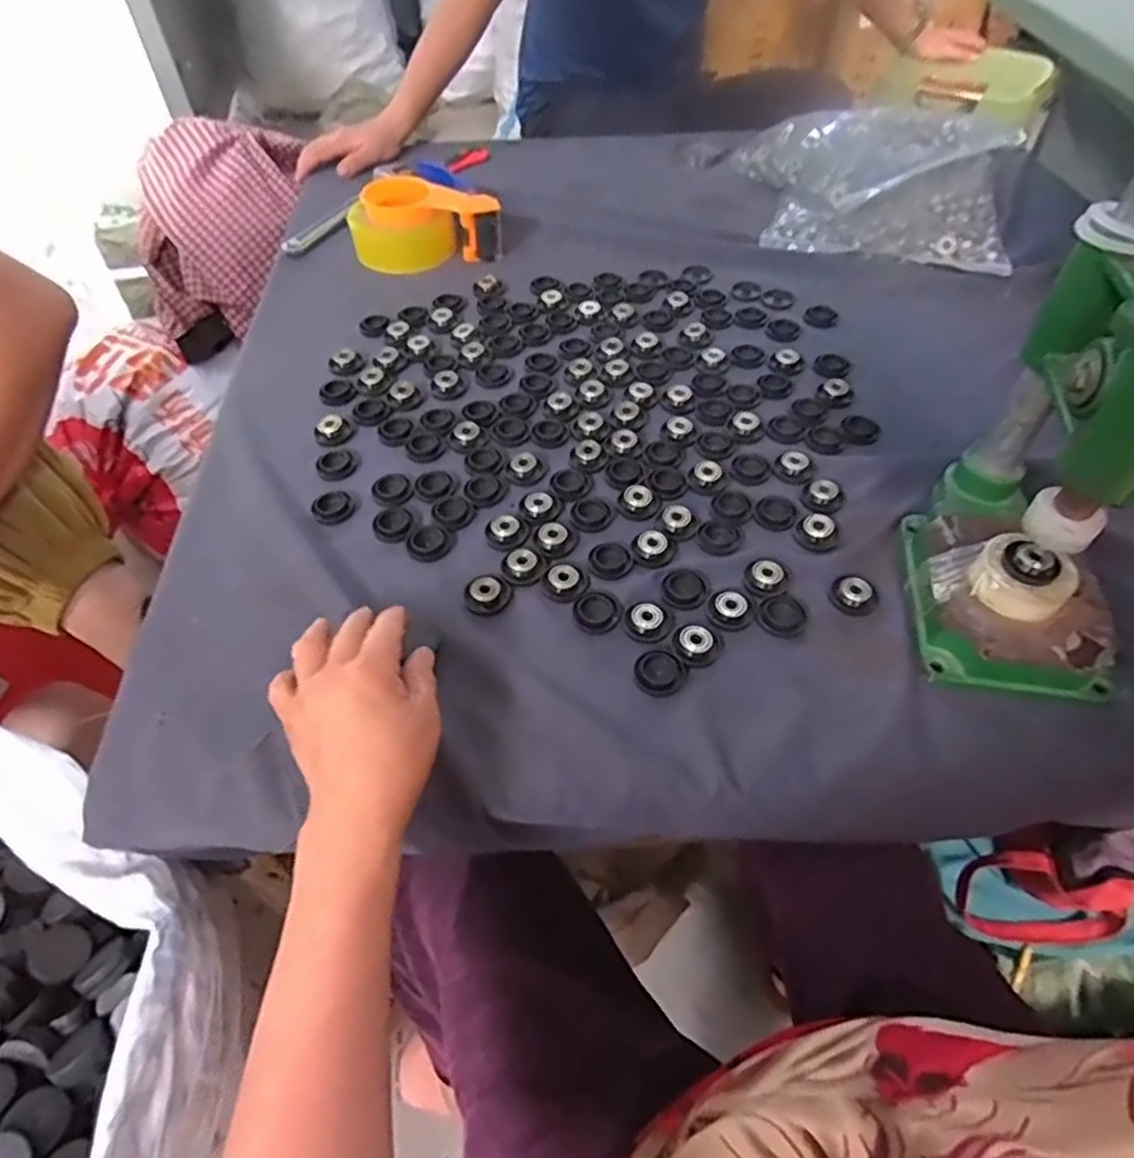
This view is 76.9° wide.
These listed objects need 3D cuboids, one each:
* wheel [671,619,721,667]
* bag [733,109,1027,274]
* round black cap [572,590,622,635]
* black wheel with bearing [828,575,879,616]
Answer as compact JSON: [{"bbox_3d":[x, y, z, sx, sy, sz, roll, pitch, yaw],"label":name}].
[{"bbox_3d":[0.089,0.042,0.489,0.032,0.007,0.037,12,54,11],"label":"wheel"},{"bbox_3d":[0.354,-0.467,0.840,0.310,0.072,0.240,11,53,10],"label":"bag"},{"bbox_3d":[0.022,0.022,0.507,0.033,0.007,0.037,13,54,12],"label":"round black cap"},{"bbox_3d":[0.205,0.010,0.509,0.032,0.007,0.031,-1,52,1],"label":"black wheel with bearing"}]

